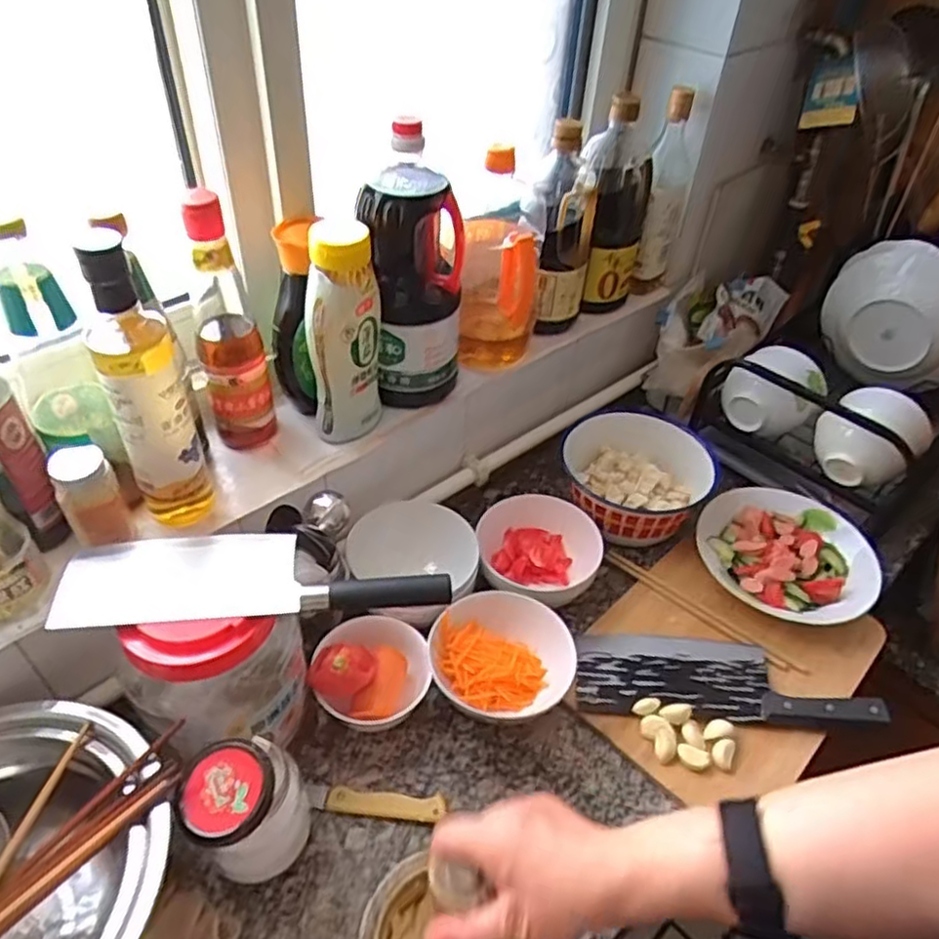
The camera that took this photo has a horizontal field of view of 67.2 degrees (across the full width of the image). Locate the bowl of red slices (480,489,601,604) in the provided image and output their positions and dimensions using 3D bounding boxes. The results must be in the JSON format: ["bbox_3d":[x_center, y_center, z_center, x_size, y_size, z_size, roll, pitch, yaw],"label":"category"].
[{"bbox_3d":[0.073,0.097,0.766,0.132,0.067,0.137,8,43,4],"label":"bowl of red slices"}]

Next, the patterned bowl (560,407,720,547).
[{"bbox_3d":[0.200,0.005,0.841,0.174,0.075,0.171,2,43,-2],"label":"patterned bowl"}]

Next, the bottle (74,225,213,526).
[{"bbox_3d":[-0.260,-0.060,0.570,0.056,0.266,0.058,-17,47,-21],"label":"bottle"}]

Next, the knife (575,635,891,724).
[{"bbox_3d":[0.248,0.206,0.694,0.279,0.026,0.086,7,43,3],"label":"knife"}]

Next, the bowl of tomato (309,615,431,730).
[{"bbox_3d":[-0.091,0.193,0.663,0.106,0.075,0.095,-13,46,-17],"label":"bowl of tomato"}]

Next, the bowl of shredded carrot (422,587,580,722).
[{"bbox_3d":[0.027,0.185,0.680,0.133,0.079,0.110,-6,44,-10],"label":"bowl of shredded carrot"}]

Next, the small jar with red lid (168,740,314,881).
[{"bbox_3d":[-0.168,0.260,0.536,0.076,0.103,0.074,2,43,-2],"label":"small jar with red lid"}]

